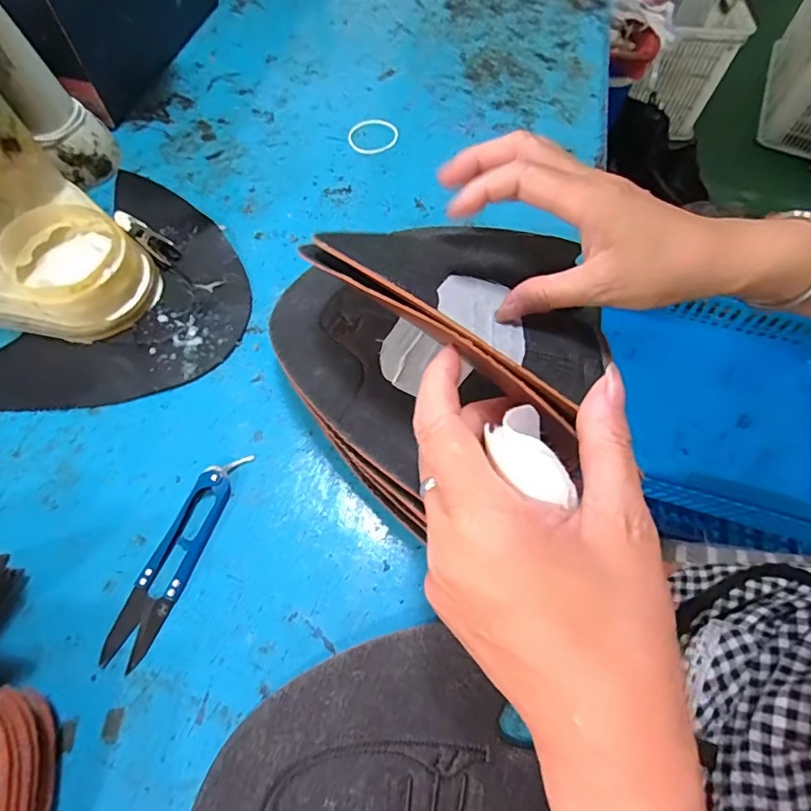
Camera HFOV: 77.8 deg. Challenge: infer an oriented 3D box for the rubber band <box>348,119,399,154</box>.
[{"bbox_3d":[-0.026,-0.223,0.414,0.042,0.004,0.043,-1,64,-1],"label":"rubber band"}]

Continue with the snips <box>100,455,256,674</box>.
[{"bbox_3d":[-0.122,0.077,0.270,0.024,0.009,0.117,21,66,9],"label":"snips"}]

